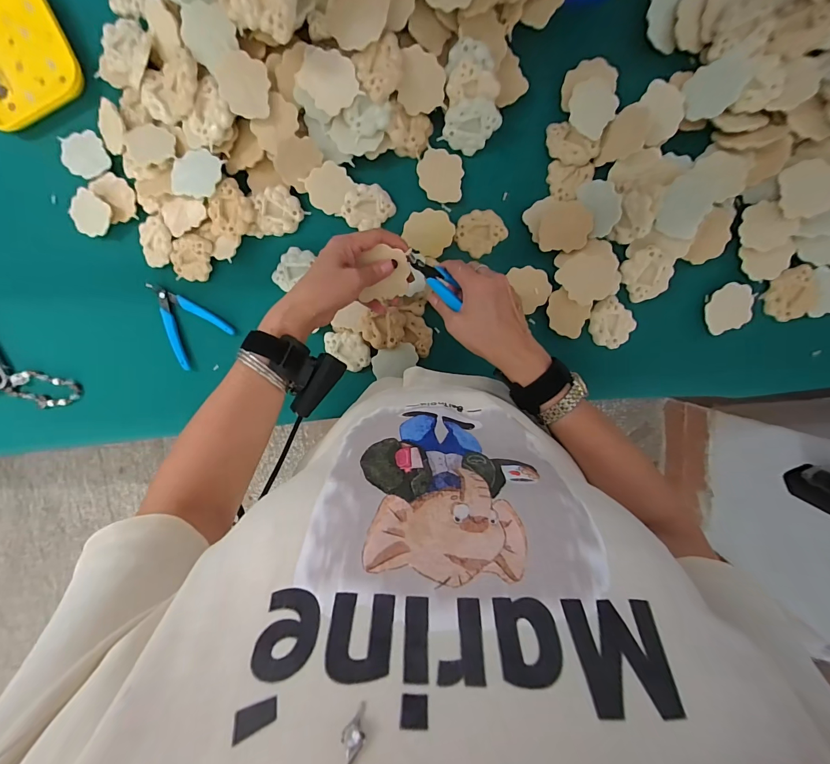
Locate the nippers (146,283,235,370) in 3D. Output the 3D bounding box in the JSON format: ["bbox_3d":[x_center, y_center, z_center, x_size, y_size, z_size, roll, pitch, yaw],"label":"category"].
[{"bbox_3d":[-0.326,-0.088,0.510,0.088,0.012,0.117,-40,95,7],"label":"nippers"}]

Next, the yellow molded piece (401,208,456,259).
[{"bbox_3d":[0.018,-0.196,0.477,0.058,0.006,0.060,0,98,3],"label":"yellow molded piece"}]

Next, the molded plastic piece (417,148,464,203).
[{"bbox_3d":[0.032,-0.265,0.468,0.057,0.006,0.060,6,98,2],"label":"molded plastic piece"}]

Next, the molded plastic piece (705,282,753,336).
[{"bbox_3d":[0.404,-0.094,0.467,0.052,0.012,0.062,-1,100,2],"label":"molded plastic piece"}]

